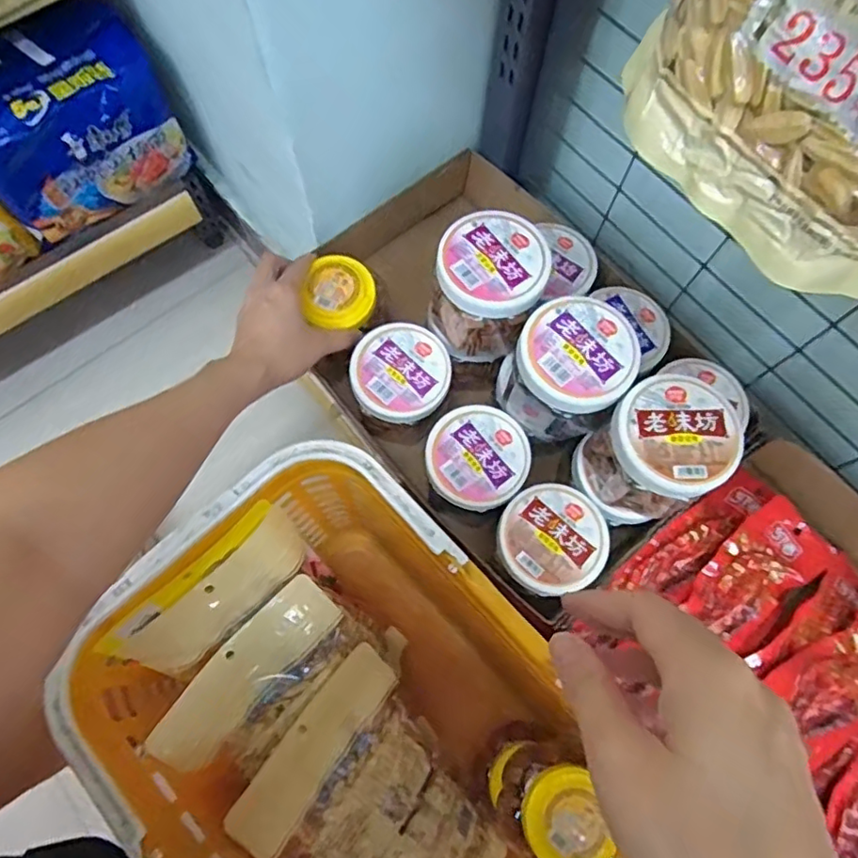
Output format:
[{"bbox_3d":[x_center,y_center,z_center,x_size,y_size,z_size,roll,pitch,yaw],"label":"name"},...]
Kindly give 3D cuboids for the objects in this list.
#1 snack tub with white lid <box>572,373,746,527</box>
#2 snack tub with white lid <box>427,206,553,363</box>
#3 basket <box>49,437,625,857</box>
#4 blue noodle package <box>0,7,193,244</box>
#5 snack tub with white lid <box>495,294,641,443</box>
[{"bbox_3d":[0.173,0.018,0.451,0.091,0.089,0.086,0,72,-1],"label":"snack tub with white lid"},{"bbox_3d":[0.050,-0.118,0.493,0.085,0.084,0.094,23,74,6],"label":"snack tub with white lid"},{"bbox_3d":[-0.046,0.274,0.529,0.289,0.269,0.438,-39,77,-12],"label":"basket"},{"bbox_3d":[-0.361,-0.302,0.588,0.189,0.137,0.101,-38,77,-11],"label":"blue noodle package"},{"bbox_3d":[0.108,-0.047,0.472,0.091,0.088,0.084,0,72,-1],"label":"snack tub with white lid"}]

